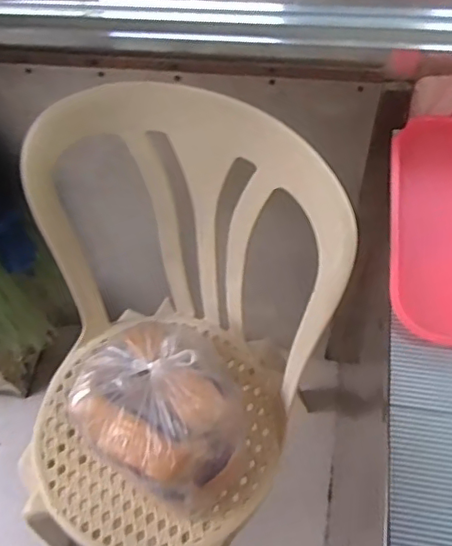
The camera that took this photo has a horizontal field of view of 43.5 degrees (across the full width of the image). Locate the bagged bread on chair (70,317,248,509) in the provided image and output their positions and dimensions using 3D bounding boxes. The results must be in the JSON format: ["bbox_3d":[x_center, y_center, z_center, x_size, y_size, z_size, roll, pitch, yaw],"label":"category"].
[{"bbox_3d":[-0.085,0.196,0.821,0.247,0.157,0.211,36,67,23],"label":"bagged bread on chair"}]

